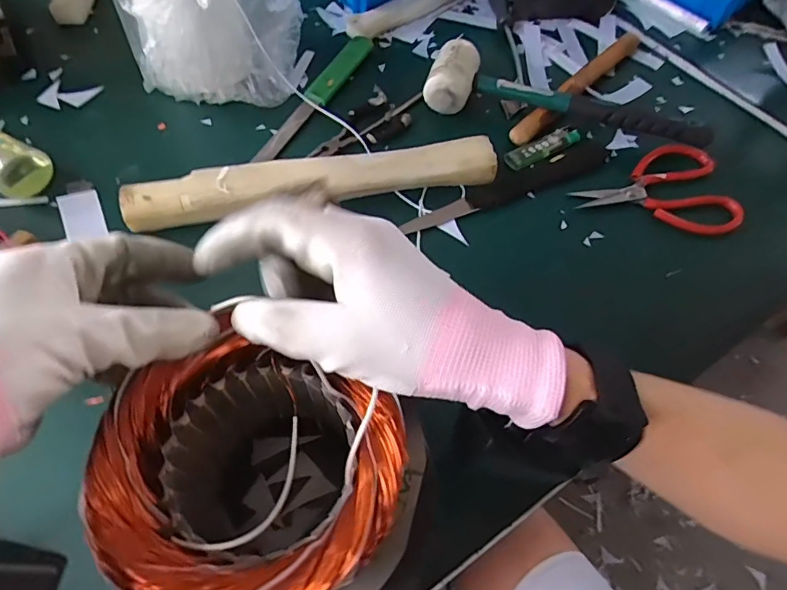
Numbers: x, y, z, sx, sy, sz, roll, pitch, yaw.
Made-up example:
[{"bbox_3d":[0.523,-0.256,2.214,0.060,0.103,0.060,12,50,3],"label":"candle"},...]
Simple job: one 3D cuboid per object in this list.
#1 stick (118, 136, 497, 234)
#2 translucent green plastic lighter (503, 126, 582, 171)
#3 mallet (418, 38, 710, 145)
[{"bbox_3d":[-0.070,-0.103,0.452,0.333,0.035,0.046,-10,60,-9],"label":"stick"},{"bbox_3d":[0.154,-0.155,0.510,0.085,0.012,0.023,-25,64,-17],"label":"translucent green plastic lighter"},{"bbox_3d":[0.182,-0.203,0.518,0.295,0.044,0.070,16,60,6],"label":"mallet"}]

